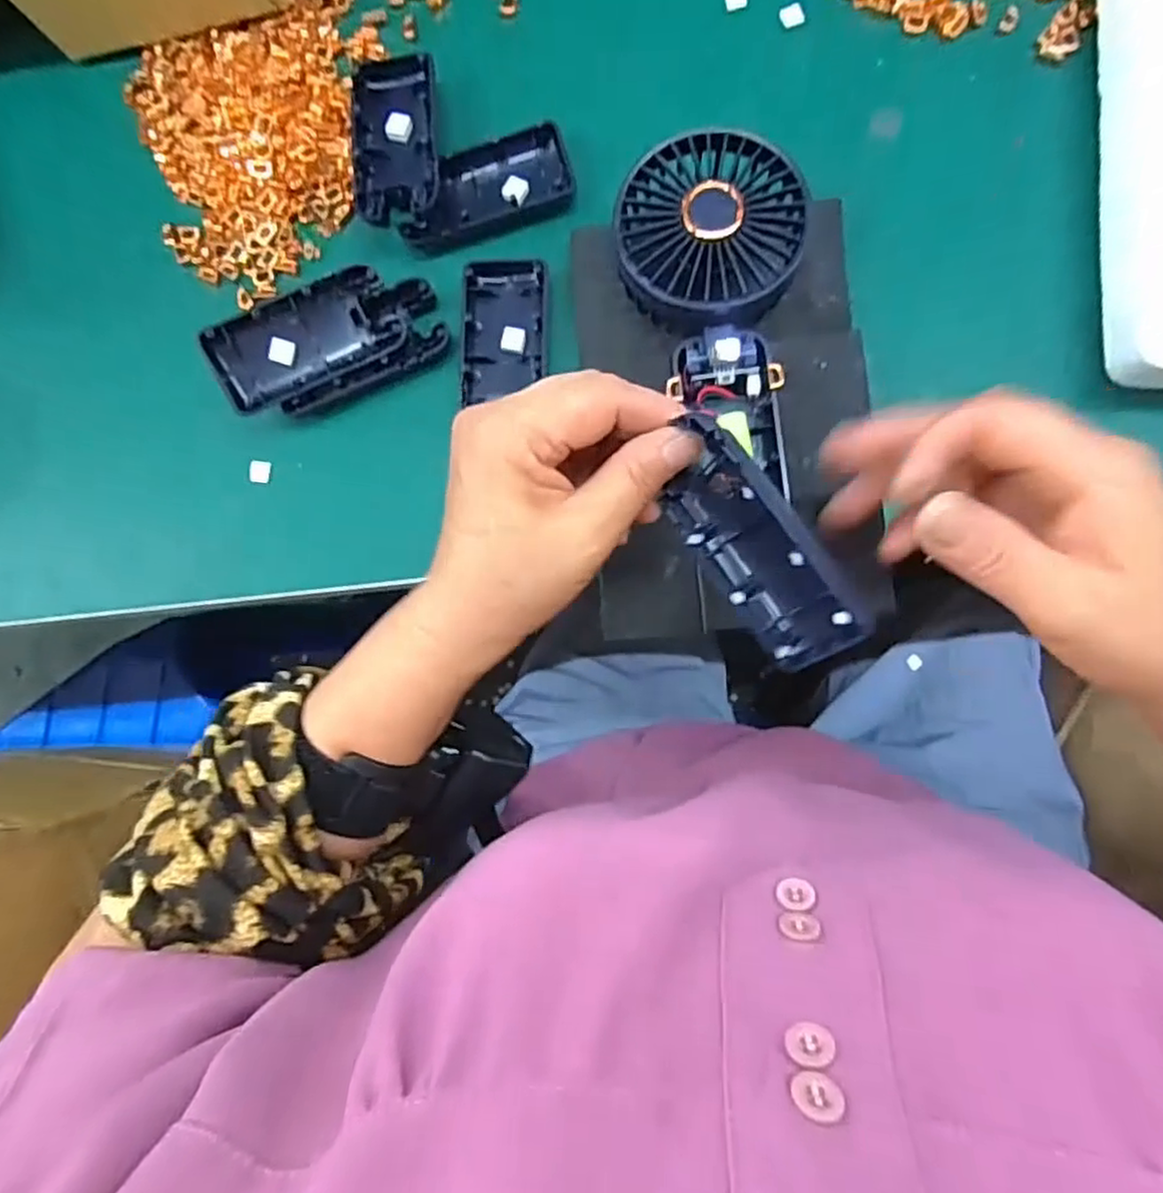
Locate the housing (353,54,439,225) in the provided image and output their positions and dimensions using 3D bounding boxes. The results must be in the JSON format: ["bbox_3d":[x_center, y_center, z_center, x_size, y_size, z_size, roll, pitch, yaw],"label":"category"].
[{"bbox_3d":[-0.096,-0.241,0.364,0.043,0.021,0.098,-5,83,6],"label":"housing"}]

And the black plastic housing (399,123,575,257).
[{"bbox_3d":[-0.050,-0.213,0.369,0.092,0.021,0.039,-20,82,4],"label":"black plastic housing"}]

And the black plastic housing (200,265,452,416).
[{"bbox_3d":[-0.127,-0.130,0.355,0.112,0.027,0.049,-19,84,-7],"label":"black plastic housing"}]

